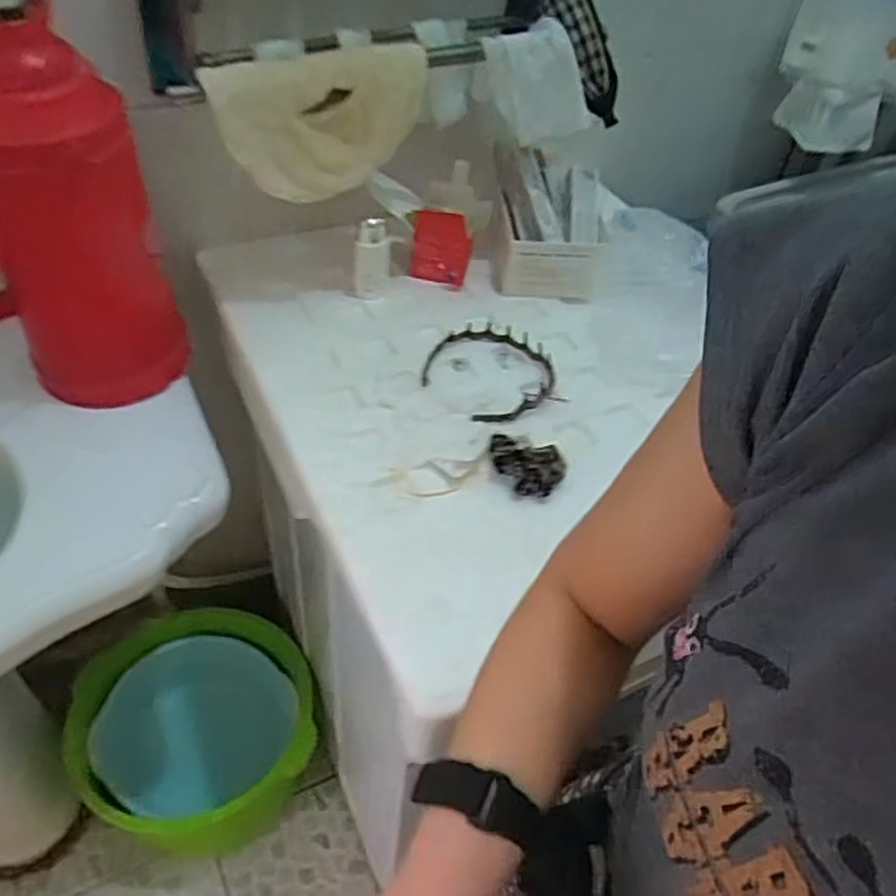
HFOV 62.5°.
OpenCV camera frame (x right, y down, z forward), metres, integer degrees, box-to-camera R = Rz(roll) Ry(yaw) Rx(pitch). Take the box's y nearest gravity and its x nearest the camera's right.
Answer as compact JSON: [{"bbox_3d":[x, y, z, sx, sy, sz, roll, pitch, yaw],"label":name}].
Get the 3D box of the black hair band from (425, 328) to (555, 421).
[{"bbox_3d":[0.044,-0.087,0.830,0.143,0.021,0.150,3,47,-3],"label":"black hair band"}]

